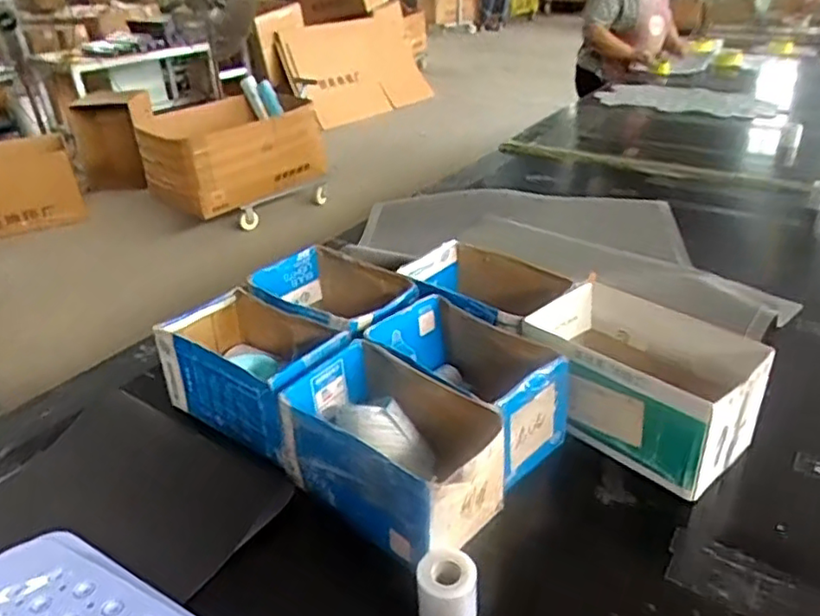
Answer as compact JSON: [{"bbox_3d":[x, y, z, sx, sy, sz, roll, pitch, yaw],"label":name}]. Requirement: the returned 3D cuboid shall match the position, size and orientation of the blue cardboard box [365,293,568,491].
[{"bbox_3d":[0.089,0.115,0.959,0.173,0.143,0.295,-28,39,-35],"label":"blue cardboard box"}]

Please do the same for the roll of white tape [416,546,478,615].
[{"bbox_3d":[0.042,0.319,0.717,0.067,0.072,0.062,-5,29,-5],"label":"roll of white tape"}]

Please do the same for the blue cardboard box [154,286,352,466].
[{"bbox_3d":[-0.244,0.093,1.039,0.321,0.140,0.193,20,38,34],"label":"blue cardboard box"}]

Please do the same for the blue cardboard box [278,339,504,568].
[{"bbox_3d":[-0.025,0.183,0.851,0.294,0.140,0.169,23,38,37],"label":"blue cardboard box"}]

